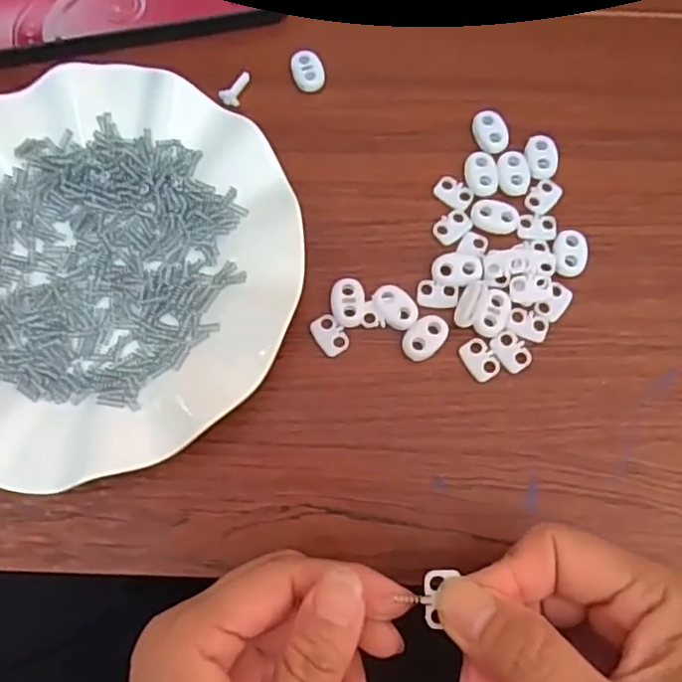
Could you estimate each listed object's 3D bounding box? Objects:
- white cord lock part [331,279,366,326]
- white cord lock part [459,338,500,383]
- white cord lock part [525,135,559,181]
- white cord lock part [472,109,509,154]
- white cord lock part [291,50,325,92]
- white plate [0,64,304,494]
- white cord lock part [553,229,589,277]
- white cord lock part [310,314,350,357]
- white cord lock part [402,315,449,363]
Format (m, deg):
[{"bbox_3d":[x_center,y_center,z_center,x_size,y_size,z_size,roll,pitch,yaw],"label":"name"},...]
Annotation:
[{"bbox_3d":[0.003,-0.018,0.285,0.015,0.004,0.022,3,74,1],"label":"white cord lock part"},{"bbox_3d":[0.062,0.008,0.278,0.013,0.004,0.019,-33,77,-9],"label":"white cord lock part"},{"bbox_3d":[0.098,-0.090,0.305,0.015,0.004,0.022,-2,74,-1],"label":"white cord lock part"},{"bbox_3d":[0.074,-0.104,0.310,0.015,0.004,0.023,-14,74,-4],"label":"white cord lock part"},{"bbox_3d":[-0.017,-0.138,0.322,0.016,0.008,0.021,-10,74,-3],"label":"white cord lock part"},{"bbox_3d":[-0.112,-0.034,0.280,0.181,0.025,0.180,0,74,0],"label":"white plate"},{"bbox_3d":[0.107,-0.040,0.292,0.015,0.005,0.022,8,74,2],"label":"white cord lock part"},{"bbox_3d":[-0.005,-0.003,0.281,0.013,0.004,0.019,-39,78,-11],"label":"white cord lock part"},{"bbox_3d":[0.038,-0.002,0.280,0.023,0.004,0.015,-44,79,-12],"label":"white cord lock part"}]

